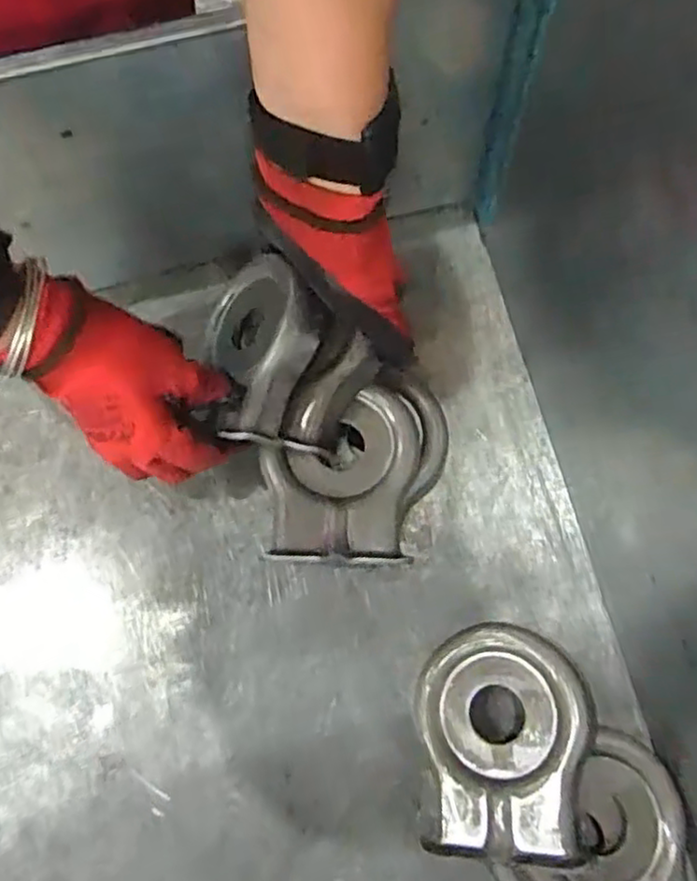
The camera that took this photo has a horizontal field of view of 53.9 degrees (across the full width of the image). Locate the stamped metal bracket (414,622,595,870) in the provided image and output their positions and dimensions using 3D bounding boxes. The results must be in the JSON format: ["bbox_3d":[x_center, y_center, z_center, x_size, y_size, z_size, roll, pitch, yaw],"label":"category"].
[{"bbox_3d":[0.087,0.171,0.394,0.096,0.028,0.118,-7,63,24],"label":"stamped metal bracket"}]

